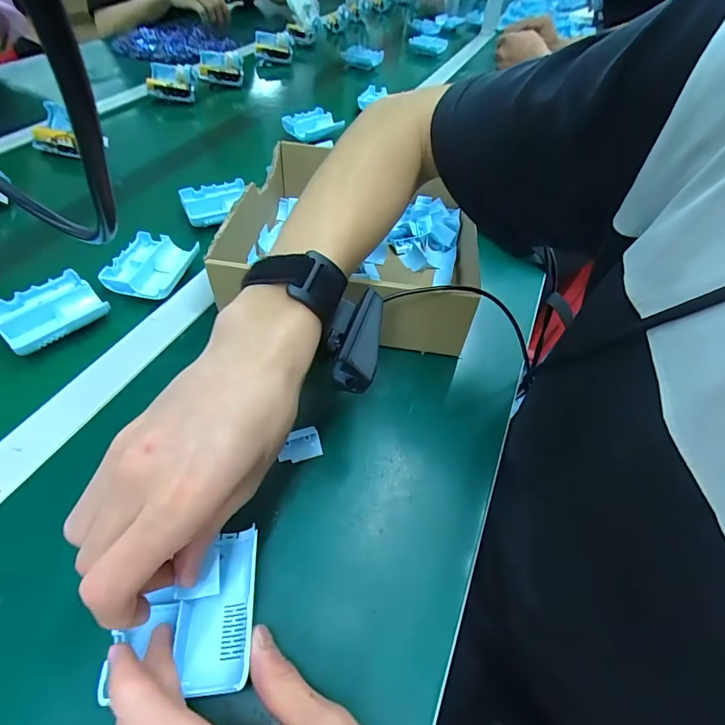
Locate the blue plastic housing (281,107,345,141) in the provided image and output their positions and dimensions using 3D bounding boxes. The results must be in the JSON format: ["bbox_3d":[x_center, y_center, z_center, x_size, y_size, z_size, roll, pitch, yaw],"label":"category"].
[{"bbox_3d":[-0.079,-0.390,0.685,0.077,0.023,0.083,37,55,19],"label":"blue plastic housing"}]

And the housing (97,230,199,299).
[{"bbox_3d":[-0.214,-0.099,0.429,0.070,0.021,0.082,12,50,5],"label":"housing"}]

